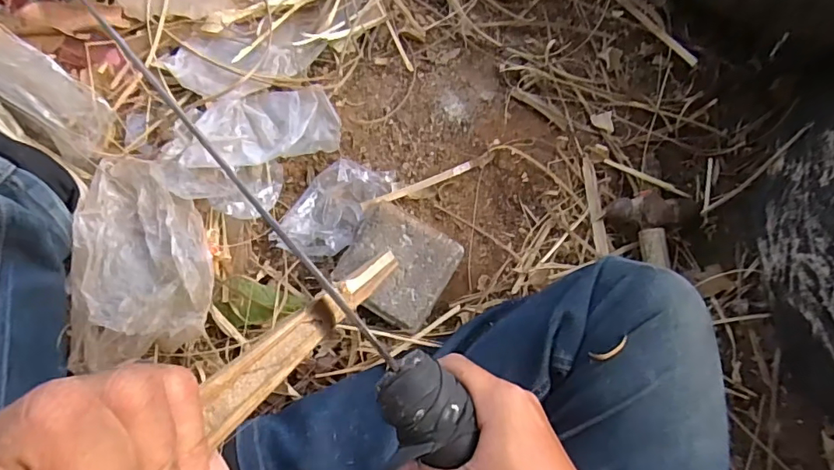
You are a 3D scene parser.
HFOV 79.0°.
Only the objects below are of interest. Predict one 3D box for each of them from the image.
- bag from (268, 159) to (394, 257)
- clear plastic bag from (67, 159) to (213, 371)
[{"bbox_3d":[-0.087,-0.032,0.525,0.078,0.046,0.127,34,78,6],"label":"bag"},{"bbox_3d":[-0.271,0.019,0.499,0.135,0.030,0.203,-3,77,-2],"label":"clear plastic bag"}]

